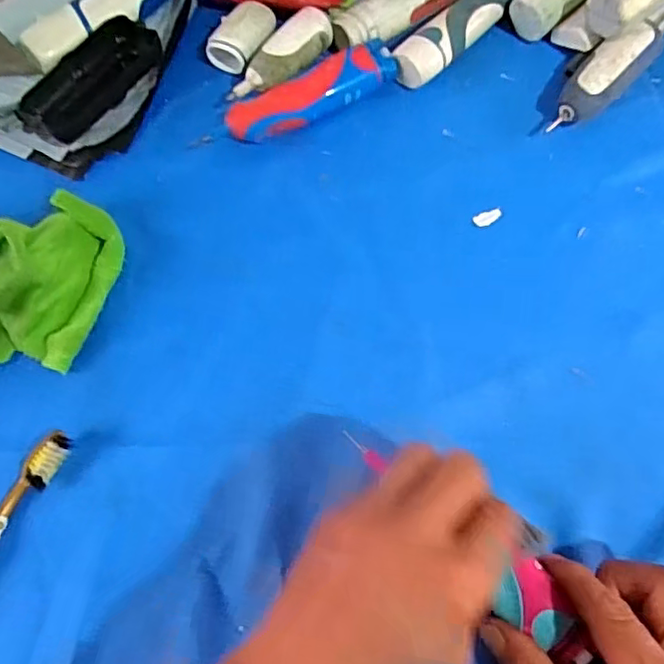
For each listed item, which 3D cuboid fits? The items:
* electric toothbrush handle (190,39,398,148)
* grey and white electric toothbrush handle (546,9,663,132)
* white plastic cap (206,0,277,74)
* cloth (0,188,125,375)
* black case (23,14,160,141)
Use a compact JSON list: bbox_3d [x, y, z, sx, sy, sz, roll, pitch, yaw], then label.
[{"bbox_3d":[-0.023,-0.166,0.429,0.147,0.029,0.031,-28,70,-9],"label":"electric toothbrush handle"},{"bbox_3d":[0.209,-0.196,0.434,0.033,0.029,0.138,41,75,16],"label":"grey and white electric toothbrush handle"},{"bbox_3d":[-0.068,-0.227,0.459,0.036,0.023,0.053,25,71,12],"label":"white plastic cap"},{"bbox_3d":[-0.192,-0.037,0.380,0.086,0.049,0.125,17,70,9],"label":"cloth"},{"bbox_3d":[-0.180,-0.189,0.448,0.050,0.025,0.109,33,73,14],"label":"black case"}]

